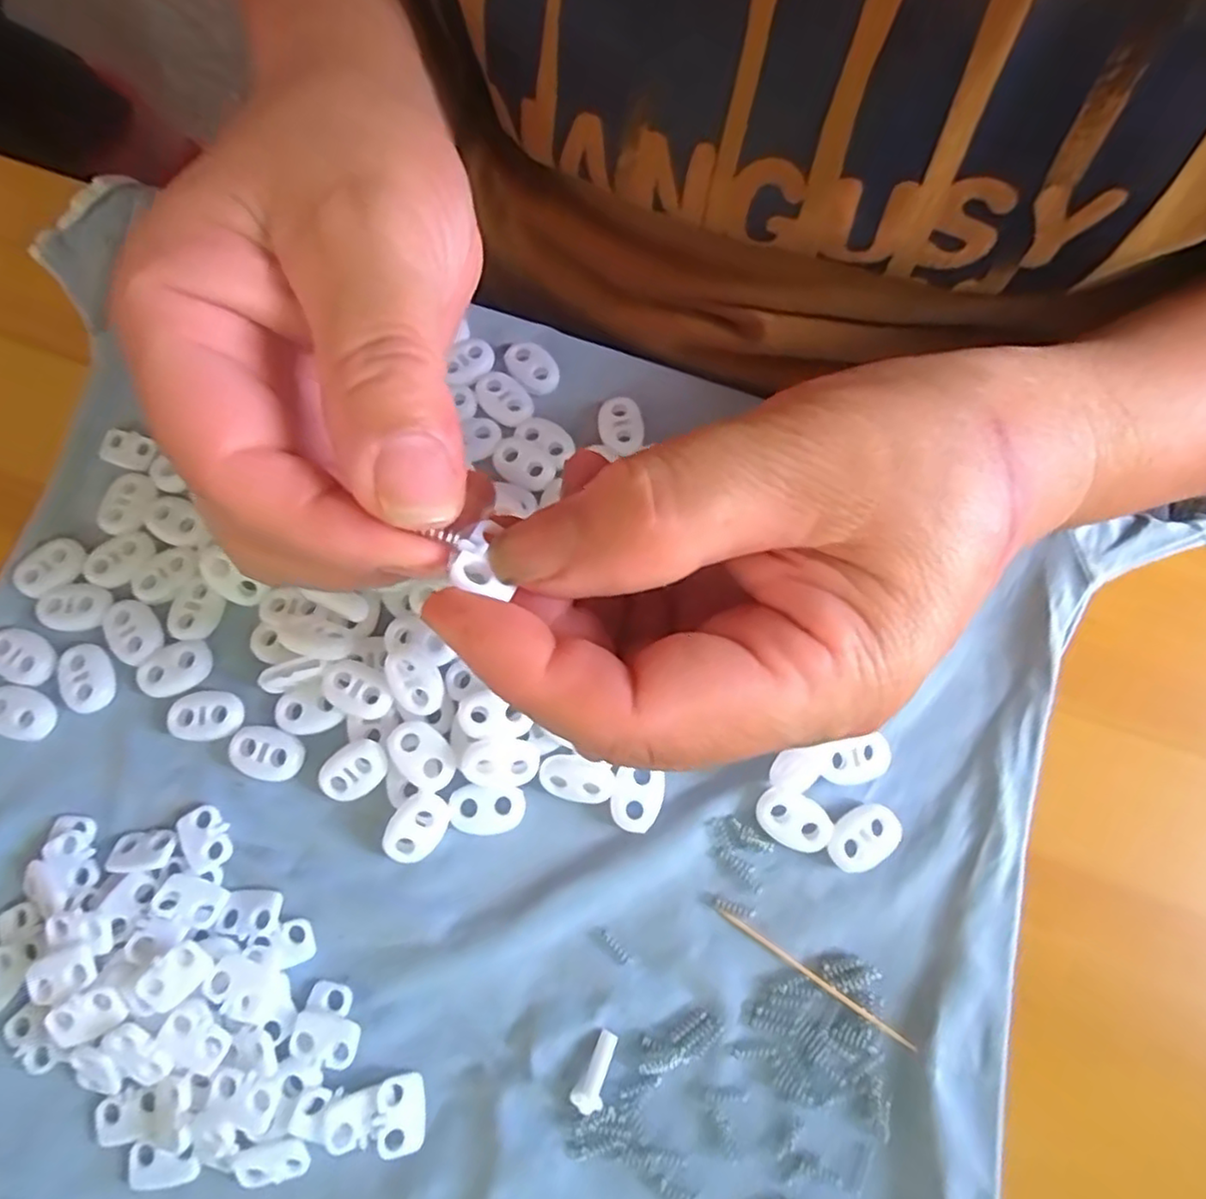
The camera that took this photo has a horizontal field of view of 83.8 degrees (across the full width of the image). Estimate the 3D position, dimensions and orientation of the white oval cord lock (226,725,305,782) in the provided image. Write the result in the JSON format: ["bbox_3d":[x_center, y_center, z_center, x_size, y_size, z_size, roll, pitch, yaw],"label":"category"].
[{"bbox_3d":[-0.103,0.047,0.205,0.022,0.004,0.015,11,76,4],"label":"white oval cord lock"}]

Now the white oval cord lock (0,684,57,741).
[{"bbox_3d":[-0.182,0.035,0.208,0.022,0.004,0.015,13,76,4],"label":"white oval cord lock"}]

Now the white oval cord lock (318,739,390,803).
[{"bbox_3d":[-0.074,0.051,0.201,0.022,0.008,0.014,-34,77,-8],"label":"white oval cord lock"}]

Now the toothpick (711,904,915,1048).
[{"bbox_3d":[0.058,0.106,0.190,0.060,0.005,0.004,33,78,9],"label":"toothpick"}]

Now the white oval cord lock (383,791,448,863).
[{"bbox_3d":[-0.055,0.067,0.198,0.015,0.009,0.021,35,78,9],"label":"white oval cord lock"}]

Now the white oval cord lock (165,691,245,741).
[{"bbox_3d":[-0.124,0.036,0.208,0.023,0.004,0.014,-3,75,0],"label":"white oval cord lock"}]

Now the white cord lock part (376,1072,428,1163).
[{"bbox_3d":[-0.054,0.139,0.180,0.012,0.004,0.018,-7,75,-1],"label":"white cord lock part"}]

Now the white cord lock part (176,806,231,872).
[{"bbox_3d":[-0.118,0.071,0.200,0.013,0.004,0.019,-27,76,-6],"label":"white cord lock part"}]

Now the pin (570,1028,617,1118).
[{"bbox_3d":[-0.001,0.129,0.183,0.008,0.005,0.019,28,77,8],"label":"pin"}]

